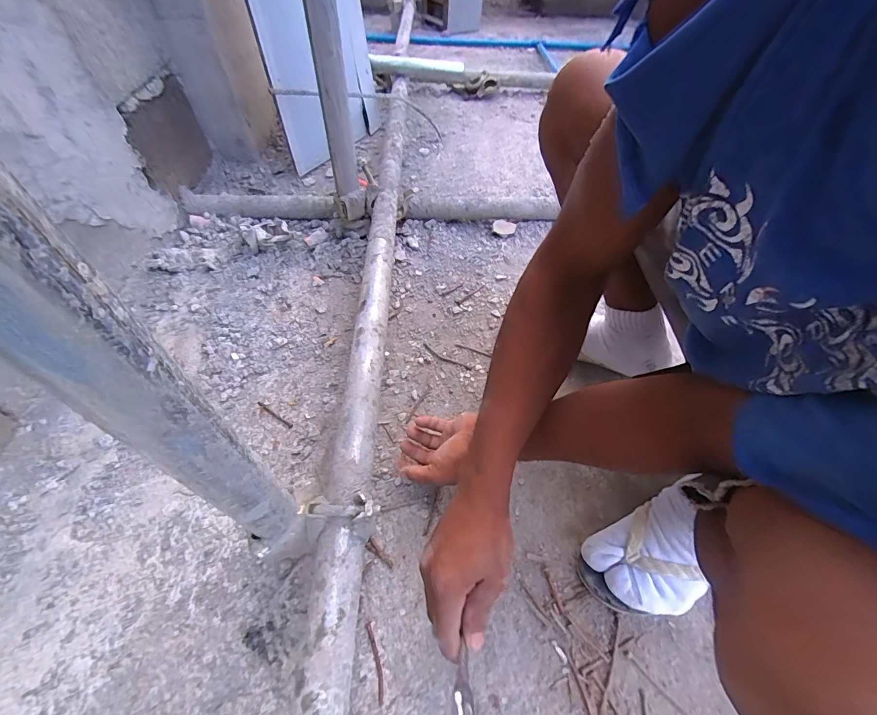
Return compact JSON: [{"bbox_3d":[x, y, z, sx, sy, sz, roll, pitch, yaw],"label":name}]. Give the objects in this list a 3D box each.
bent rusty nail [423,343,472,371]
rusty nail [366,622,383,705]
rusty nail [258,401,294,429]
[{"bbox_3d":[0.012,0.001,0.666,0.097,0.004,0.015,28,57,17],"label":"bent rusty nail"},{"bbox_3d":[-0.068,0.327,0.415,0.008,0.004,0.071,-14,55,-12],"label":"rusty nail"},{"bbox_3d":[-0.251,0.088,0.590,0.073,0.004,0.006,30,58,19],"label":"rusty nail"}]

